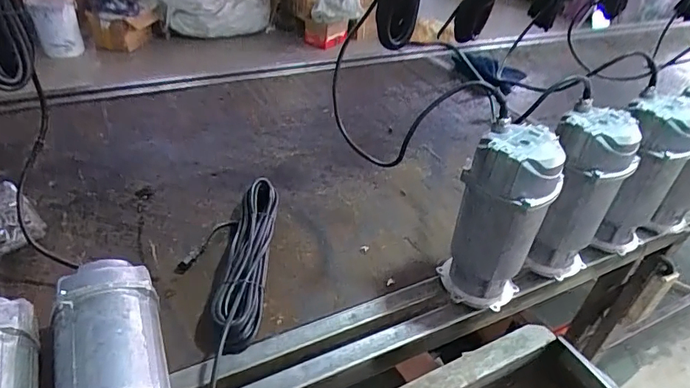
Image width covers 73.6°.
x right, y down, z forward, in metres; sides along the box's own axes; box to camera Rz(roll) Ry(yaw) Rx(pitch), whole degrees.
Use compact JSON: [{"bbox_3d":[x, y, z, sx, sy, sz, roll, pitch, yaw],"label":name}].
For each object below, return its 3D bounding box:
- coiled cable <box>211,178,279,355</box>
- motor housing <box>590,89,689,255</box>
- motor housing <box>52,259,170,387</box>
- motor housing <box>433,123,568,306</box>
[{"bbox_3d":[-0.168,0.109,0.807,0.072,0.057,0.353,3,38,-3],"label":"coiled cable"},{"bbox_3d":[0.524,-0.026,0.853,0.143,0.286,0.106,-15,42,-24],"label":"motor housing"},{"bbox_3d":[-0.285,0.229,0.582,0.120,0.134,0.286,-14,42,-23],"label":"motor housing"},{"bbox_3d":[0.245,0.048,0.741,0.118,0.301,0.116,3,38,-2],"label":"motor housing"}]

